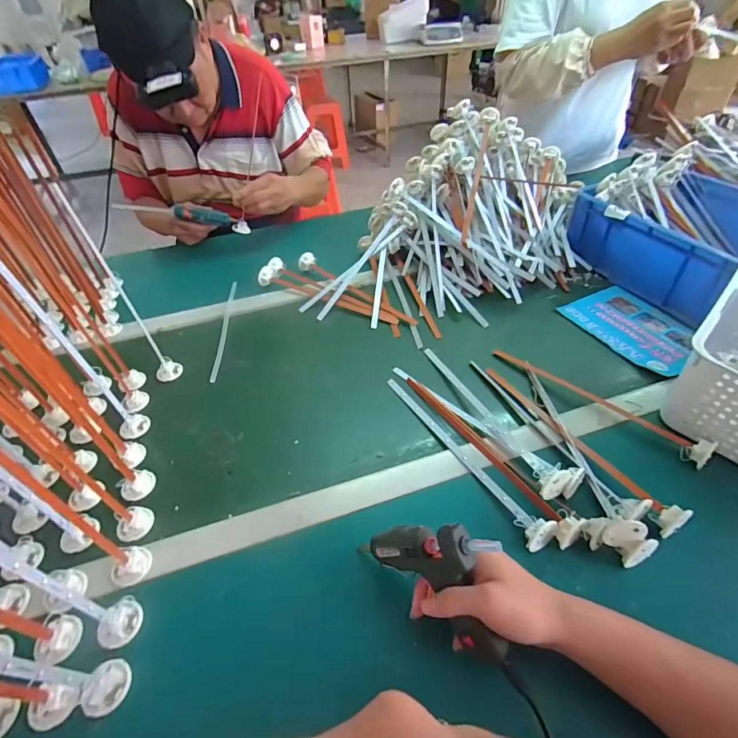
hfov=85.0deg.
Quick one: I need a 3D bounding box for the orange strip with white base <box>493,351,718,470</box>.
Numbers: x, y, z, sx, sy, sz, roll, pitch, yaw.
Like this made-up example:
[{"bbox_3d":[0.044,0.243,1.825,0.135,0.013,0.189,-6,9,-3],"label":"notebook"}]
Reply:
[{"bbox_3d":[0.299,0.032,0.550,0.025,0.024,0.291,-31,51,-25],"label":"orange strip with white base"}]

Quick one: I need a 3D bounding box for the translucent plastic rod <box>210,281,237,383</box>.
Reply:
[{"bbox_3d":[-0.252,-0.079,0.708,0.012,0.017,0.266,-7,41,-2],"label":"translucent plastic rod"}]

